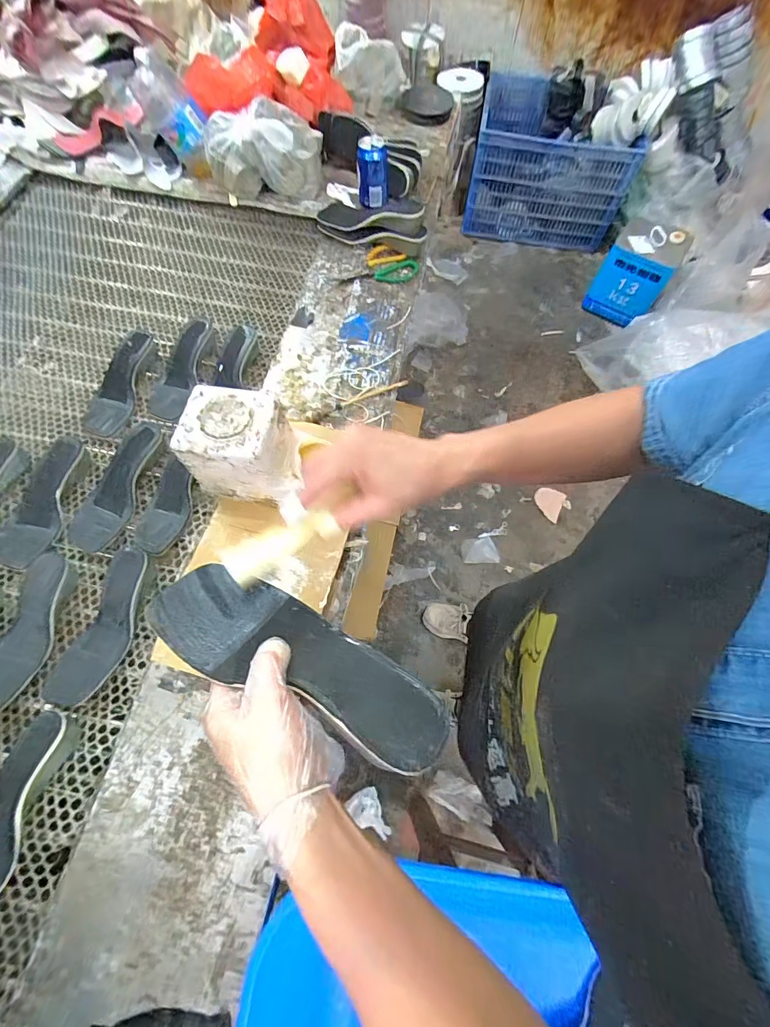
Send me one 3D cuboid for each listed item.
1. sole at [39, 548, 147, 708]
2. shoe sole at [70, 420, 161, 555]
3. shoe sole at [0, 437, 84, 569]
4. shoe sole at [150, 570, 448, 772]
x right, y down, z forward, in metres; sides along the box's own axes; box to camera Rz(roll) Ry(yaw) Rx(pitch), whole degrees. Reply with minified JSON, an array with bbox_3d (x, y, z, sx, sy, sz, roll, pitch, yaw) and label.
[{"bbox_3d":[-0.401,0.162,0.575,0.079,0.028,0.220,20,81,7],"label":"sole"},{"bbox_3d":[-0.436,-0.048,0.659,0.082,0.022,0.227,16,67,5],"label":"shoe sole"},{"bbox_3d":[-0.552,-0.023,0.649,0.086,0.015,0.224,10,67,3],"label":"shoe sole"},{"bbox_3d":[-0.059,0.100,0.282,0.215,0.038,0.074,19,42,20],"label":"shoe sole"}]

